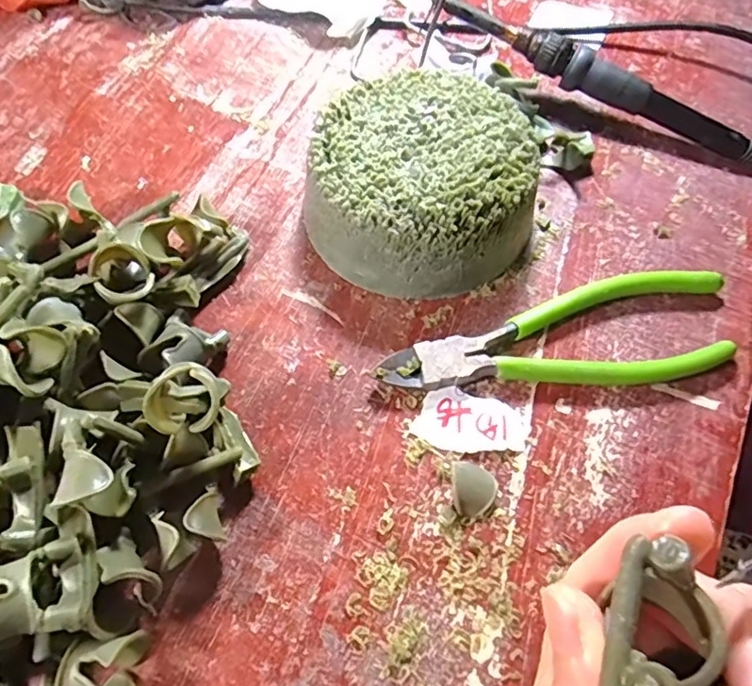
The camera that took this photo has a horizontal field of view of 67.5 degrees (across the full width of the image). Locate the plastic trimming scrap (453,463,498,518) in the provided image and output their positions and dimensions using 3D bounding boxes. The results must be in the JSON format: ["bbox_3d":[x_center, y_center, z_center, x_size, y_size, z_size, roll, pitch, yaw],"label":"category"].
[{"bbox_3d":[0.038,0.056,0.217,0.018,0.008,0.020,4,63,1],"label":"plastic trimming scrap"}]

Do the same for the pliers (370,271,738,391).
[{"bbox_3d":[0.081,0.002,0.245,0.157,0.012,0.046,-11,64,-7],"label":"pliers"}]

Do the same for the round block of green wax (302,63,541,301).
[{"bbox_3d":[0.020,-0.075,0.264,0.099,0.047,0.098,1,63,-1],"label":"round block of green wax"}]

